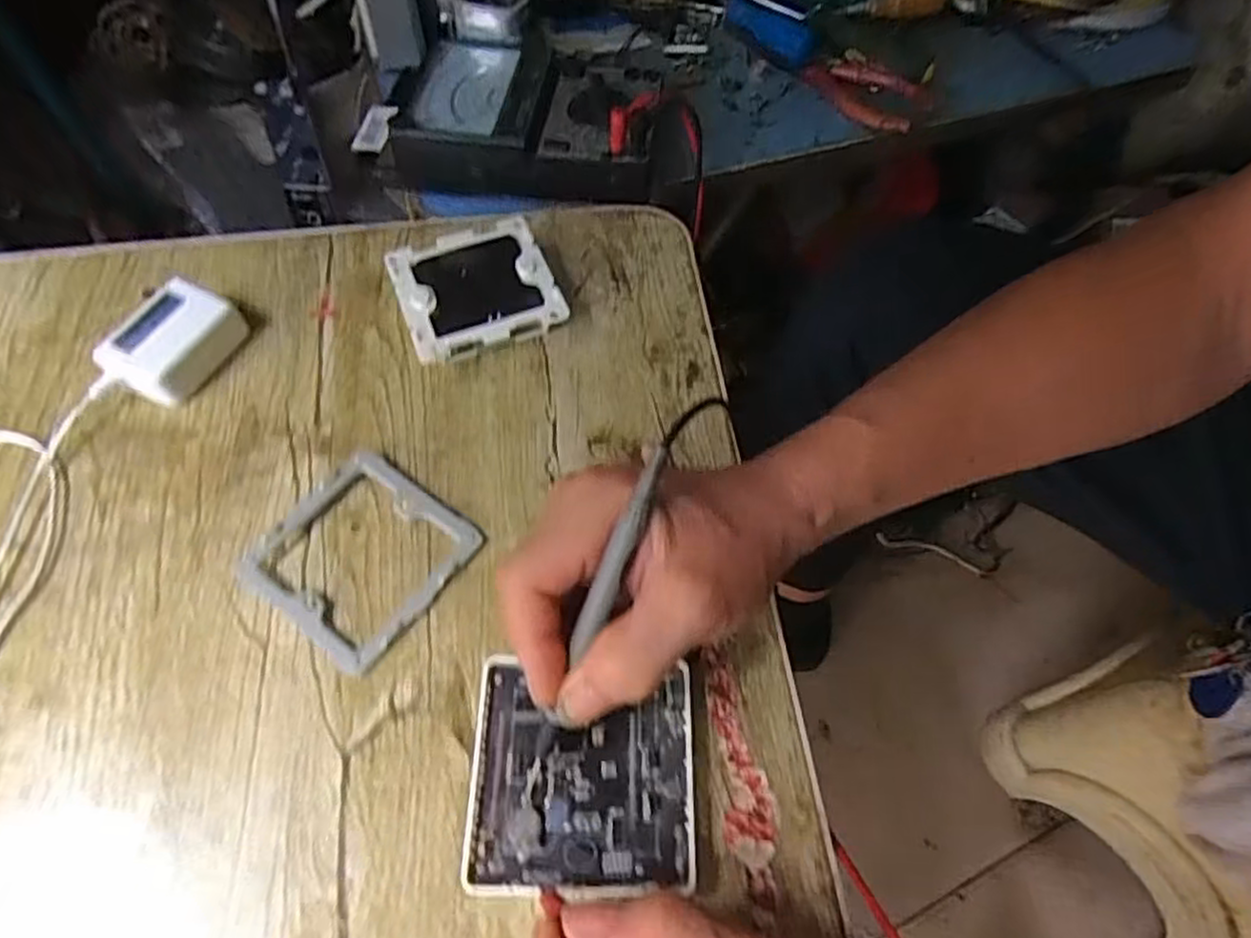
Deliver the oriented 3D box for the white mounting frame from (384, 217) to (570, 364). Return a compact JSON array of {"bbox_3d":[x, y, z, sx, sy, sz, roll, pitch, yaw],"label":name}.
[{"bbox_3d":[-0.083,-0.099,0.403,0.082,0.021,0.080,-19,63,-12],"label":"white mounting frame"}]

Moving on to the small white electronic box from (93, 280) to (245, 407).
[{"bbox_3d":[-0.244,-0.069,0.390,0.044,0.029,0.062,22,63,12],"label":"small white electronic box"}]

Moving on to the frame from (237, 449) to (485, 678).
[{"bbox_3d":[-0.124,0.039,0.340,0.084,0.009,0.087,32,65,17],"label":"frame"}]

